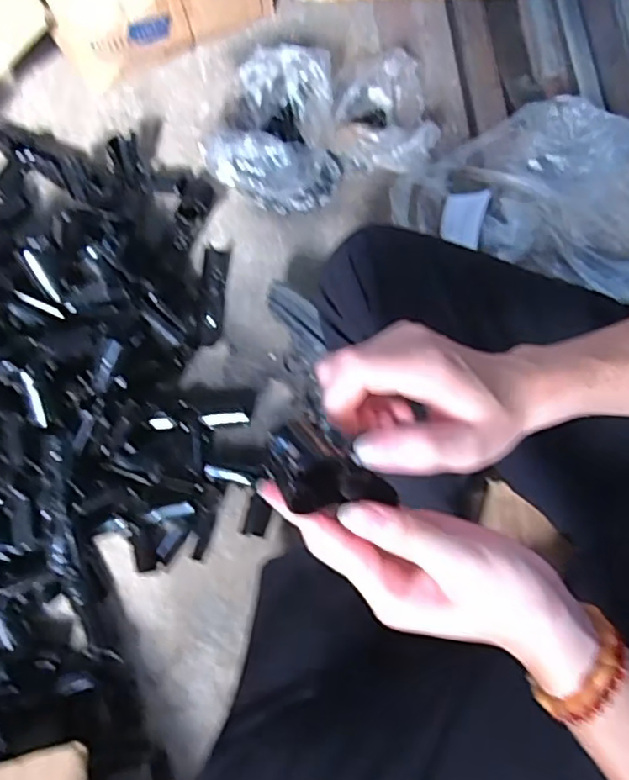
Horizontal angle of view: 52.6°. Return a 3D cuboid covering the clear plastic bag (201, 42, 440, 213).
[{"bbox_3d":[0.006,-0.322,0.762,0.266,0.106,0.177,-6,76,0],"label":"clear plastic bag"}]

